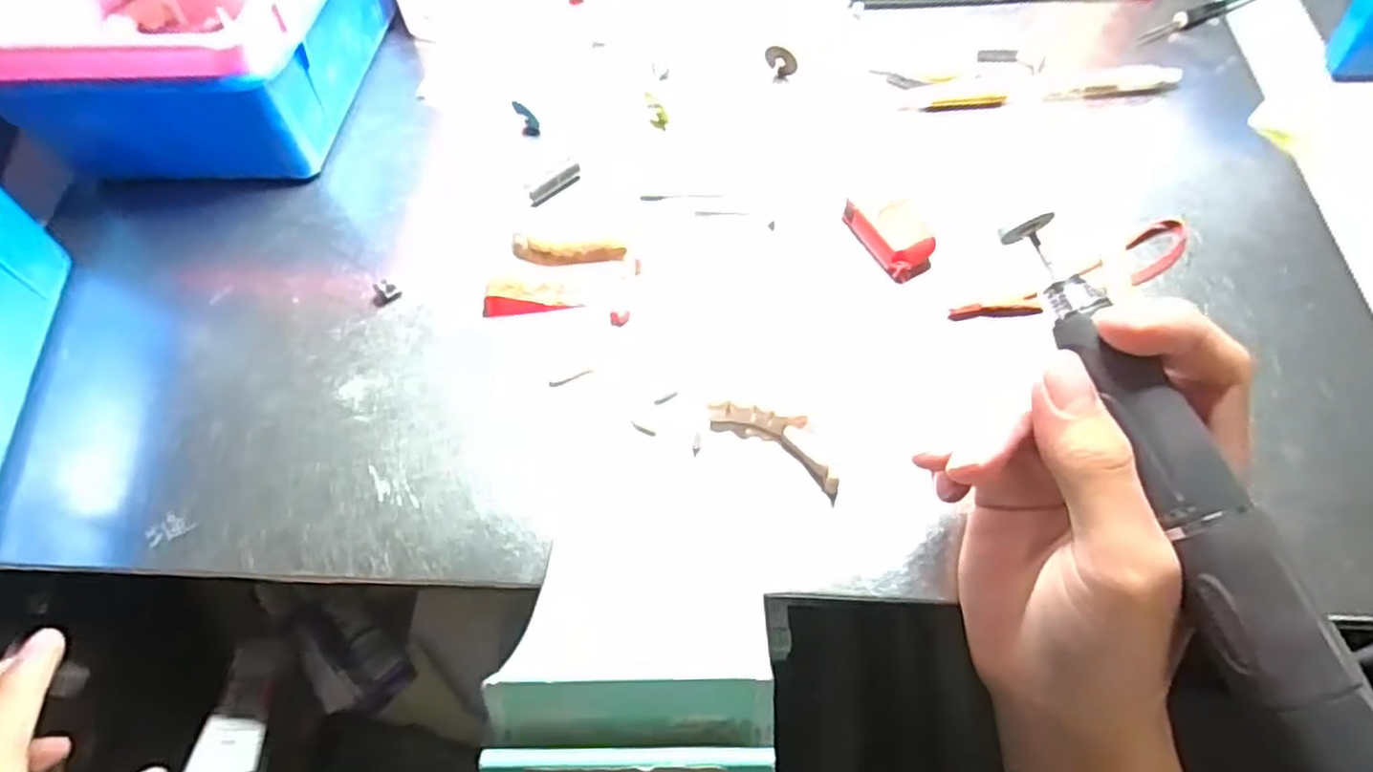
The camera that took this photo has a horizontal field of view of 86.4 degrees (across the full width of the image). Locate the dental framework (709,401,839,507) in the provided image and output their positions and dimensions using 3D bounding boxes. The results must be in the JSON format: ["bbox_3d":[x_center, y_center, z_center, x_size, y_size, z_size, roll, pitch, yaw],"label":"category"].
[{"bbox_3d":[0.037,0.020,0.284,0.057,0.011,0.022,29,66,19],"label":"dental framework"}]

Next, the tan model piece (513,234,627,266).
[{"bbox_3d":[-0.055,-0.062,0.340,0.054,0.006,0.014,6,61,8],"label":"tan model piece"}]

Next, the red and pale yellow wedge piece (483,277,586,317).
[{"bbox_3d":[-0.068,-0.040,0.323,0.044,0.007,0.016,-4,60,2],"label":"red and pale yellow wedge piece"}]

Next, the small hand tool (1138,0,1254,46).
[{"bbox_3d":[0.282,-0.204,0.401,0.077,0.006,0.010,-22,61,-9],"label":"small hand tool"}]

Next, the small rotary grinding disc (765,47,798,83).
[{"bbox_3d":[0.051,-0.172,0.391,0.017,0.017,0.006,14,62,12],"label":"small rotary grinding disc"}]

